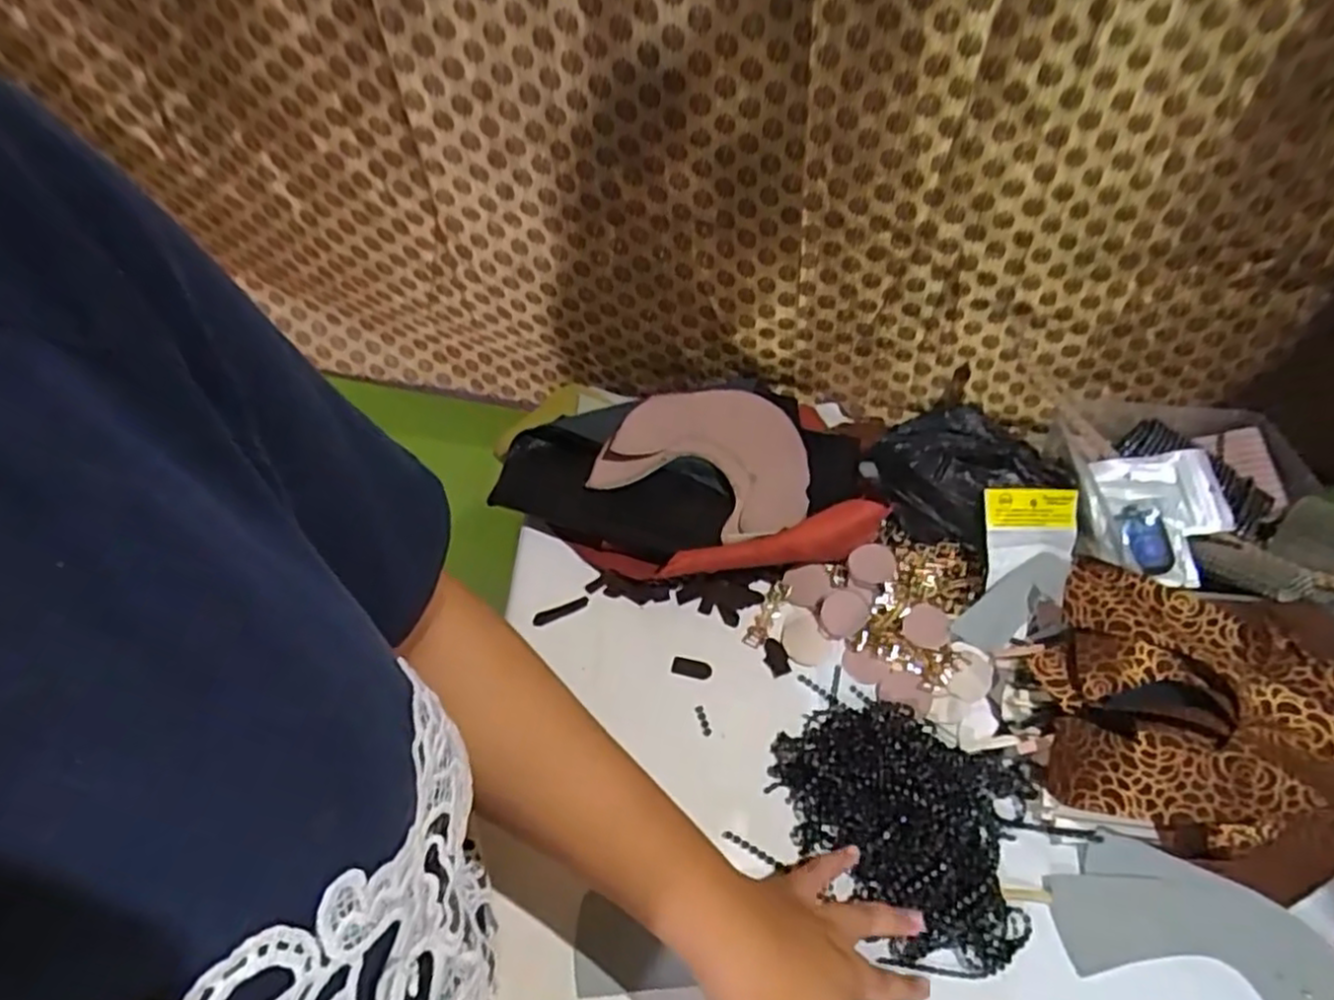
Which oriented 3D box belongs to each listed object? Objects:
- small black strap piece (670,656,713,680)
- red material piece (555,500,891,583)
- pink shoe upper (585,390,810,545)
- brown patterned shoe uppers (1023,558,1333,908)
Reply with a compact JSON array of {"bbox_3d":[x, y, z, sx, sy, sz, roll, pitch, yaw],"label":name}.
[{"bbox_3d":[0.018,0.120,0.516,0.028,0.004,0.013,12,50,4],"label":"small black strap piece"},{"bbox_3d":[0.044,0.035,0.549,0.237,0.059,0.055,2,50,-4],"label":"red material piece"},{"bbox_3d":[0.047,-0.031,0.610,0.157,0.053,0.175,31,54,19],"label":"pink shoe upper"},{"bbox_3d":[0.367,0.148,0.466,0.239,0.089,0.169,12,50,4],"label":"brown patterned shoe uppers"}]

